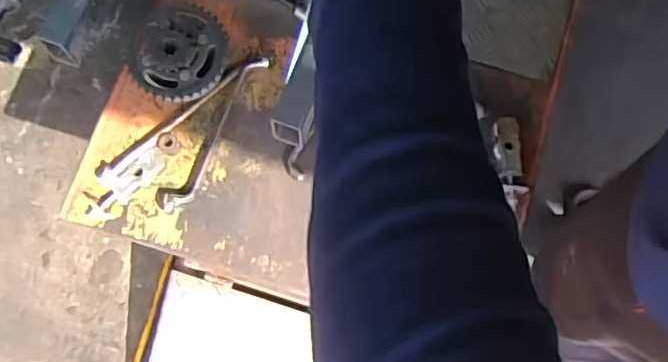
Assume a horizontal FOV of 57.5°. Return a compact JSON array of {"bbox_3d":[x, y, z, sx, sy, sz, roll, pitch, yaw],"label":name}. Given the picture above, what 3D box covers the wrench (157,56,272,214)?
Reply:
[{"bbox_3d":[-0.161,-0.065,0.836,0.047,0.021,0.249,32,79,7],"label":"wrench"}]

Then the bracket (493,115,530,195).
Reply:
[{"bbox_3d":[0.238,-0.034,0.832,0.033,0.029,0.104,-7,77,-2],"label":"bracket"}]

